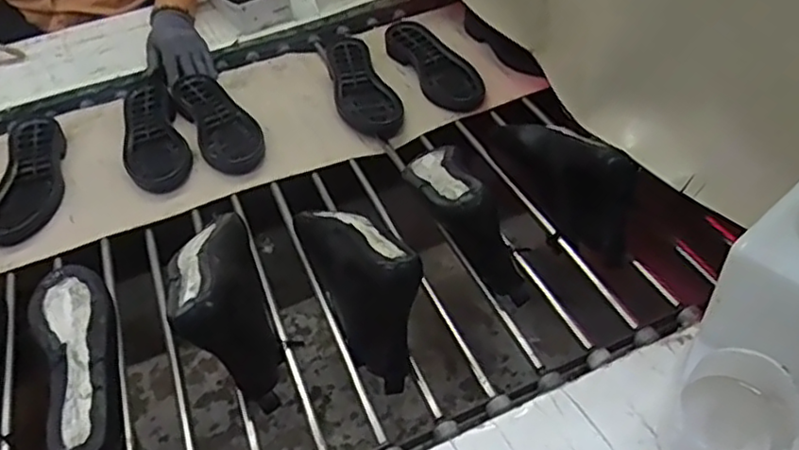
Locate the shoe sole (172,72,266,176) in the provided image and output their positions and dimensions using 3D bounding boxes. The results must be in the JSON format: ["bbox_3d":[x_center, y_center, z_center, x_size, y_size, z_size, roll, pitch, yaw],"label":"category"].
[{"bbox_3d":[-0.271,-0.160,0.981,0.091,0.033,0.239,-24,47,-17],"label":"shoe sole"}]

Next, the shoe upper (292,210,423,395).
[{"bbox_3d":[-0.039,0.051,0.724,0.092,0.120,0.240,-21,46,-14],"label":"shoe upper"}]

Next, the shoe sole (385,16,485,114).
[{"bbox_3d":[0.057,-0.268,1.078,0.094,0.032,0.257,-24,47,-17],"label":"shoe sole"}]

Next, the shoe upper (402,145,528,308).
[{"bbox_3d":[0.063,-0.030,0.763,0.069,0.104,0.242,-18,45,-11],"label":"shoe upper"}]

